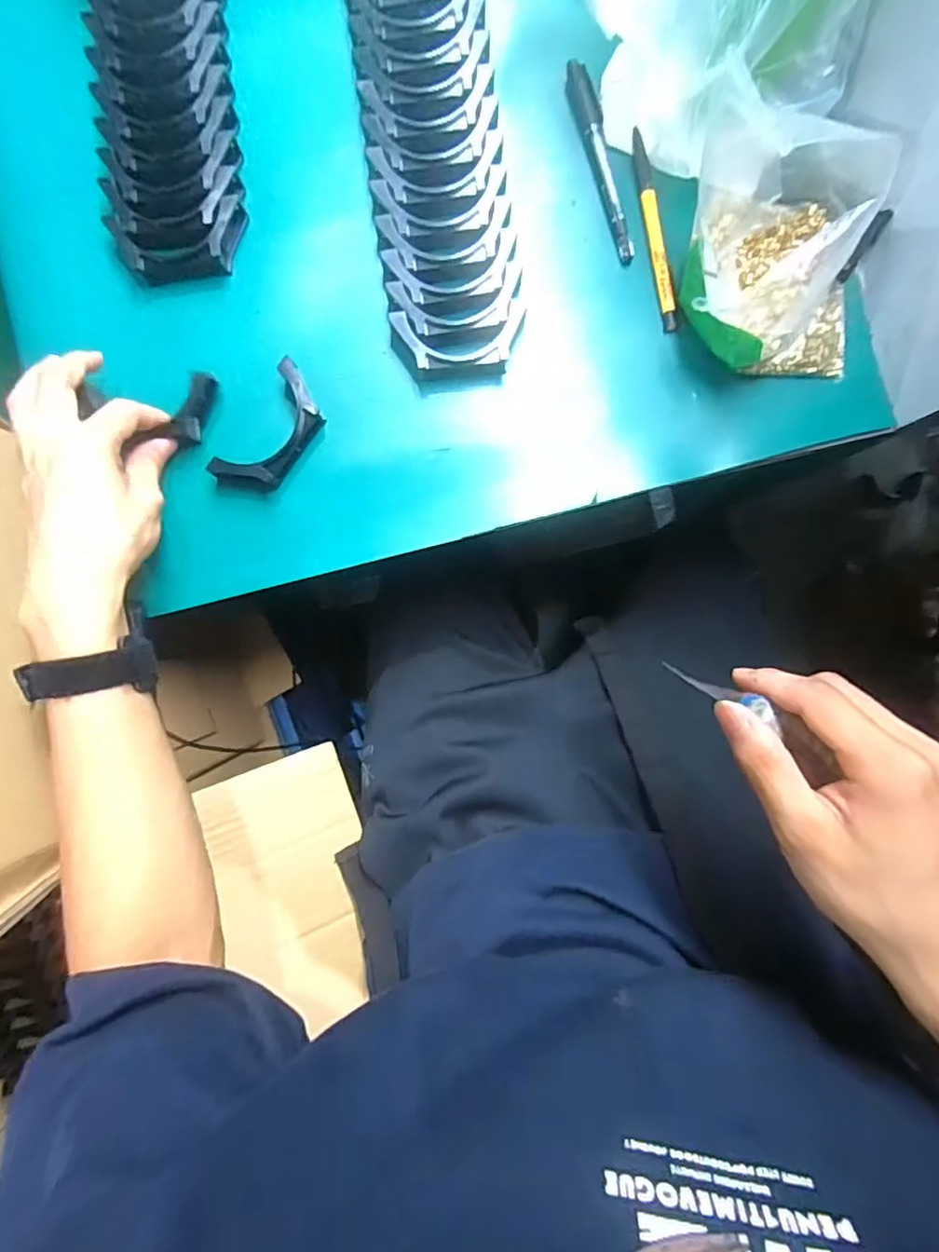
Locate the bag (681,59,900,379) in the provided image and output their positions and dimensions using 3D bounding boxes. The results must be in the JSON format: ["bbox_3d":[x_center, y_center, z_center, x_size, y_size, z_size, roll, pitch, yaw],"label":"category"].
[{"bbox_3d":[0.193,-0.244,0.367,0.110,0.093,0.151,-6,90,1],"label":"bag"}]

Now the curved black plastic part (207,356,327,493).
[{"bbox_3d":[-0.135,-0.130,0.411,0.043,0.023,0.094,36,91,1],"label":"curved black plastic part"}]

